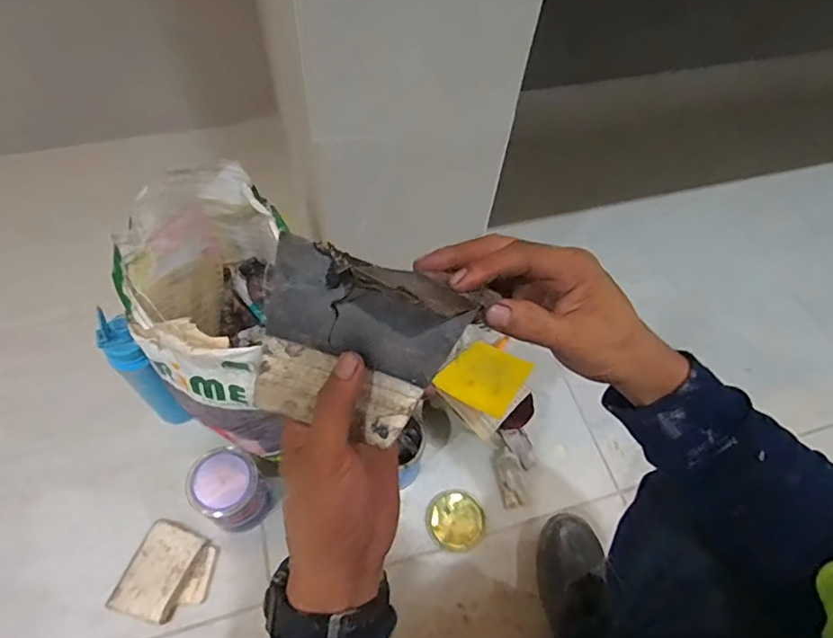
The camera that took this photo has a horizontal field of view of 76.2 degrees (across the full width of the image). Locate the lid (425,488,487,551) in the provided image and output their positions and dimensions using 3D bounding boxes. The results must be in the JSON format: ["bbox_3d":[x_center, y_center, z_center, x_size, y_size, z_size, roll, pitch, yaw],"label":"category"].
[{"bbox_3d":[0.068,0.336,0.896,0.098,0.012,0.097,2,56,-3],"label":"lid"}]

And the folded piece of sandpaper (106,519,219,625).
[{"bbox_3d":[-0.382,0.393,0.820,0.128,0.008,0.131,16,57,7],"label":"folded piece of sandpaper"}]

